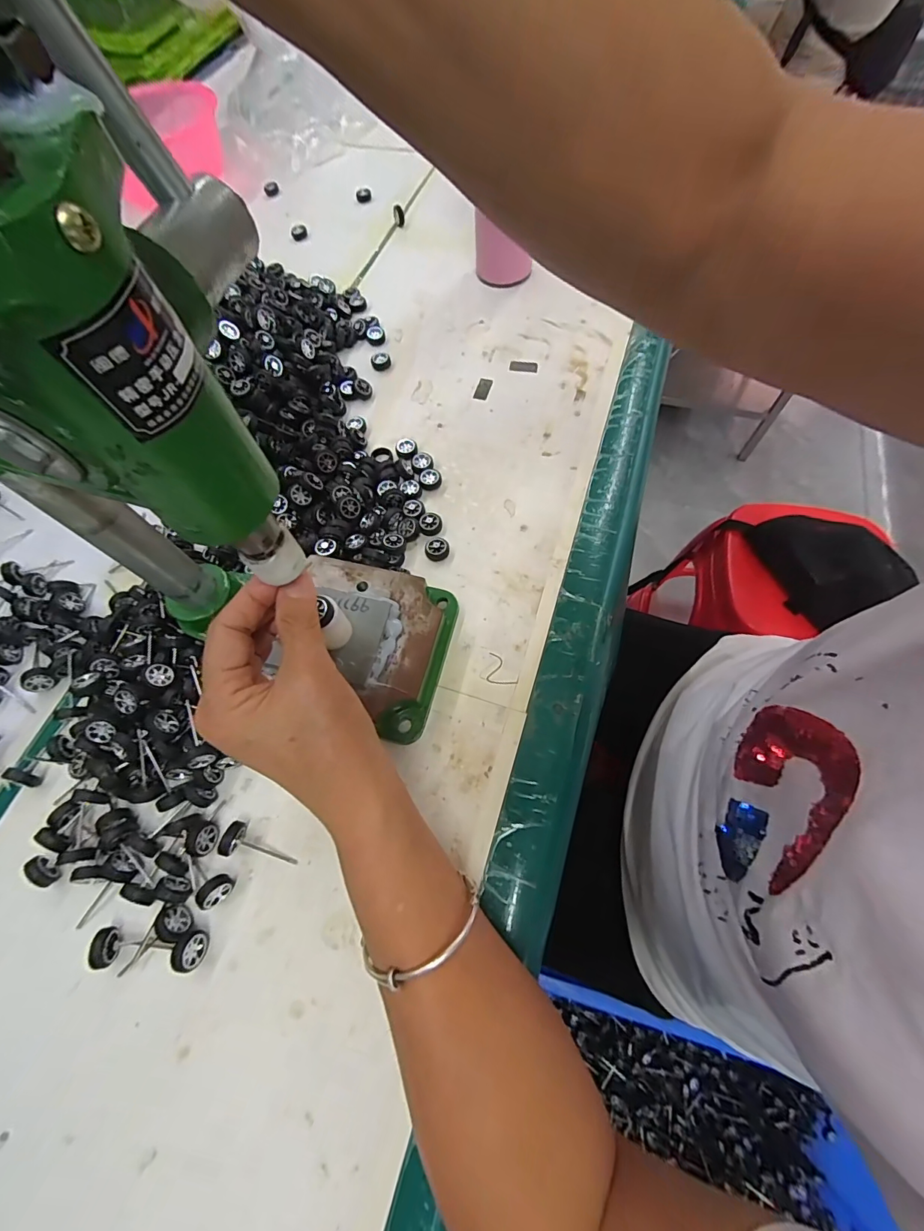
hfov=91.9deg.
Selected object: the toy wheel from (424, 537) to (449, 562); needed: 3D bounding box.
[{"bbox_3d":[-0.021,-0.055,0.367,0.020,0.009,0.020,-1,66,3],"label":"toy wheel"}]

